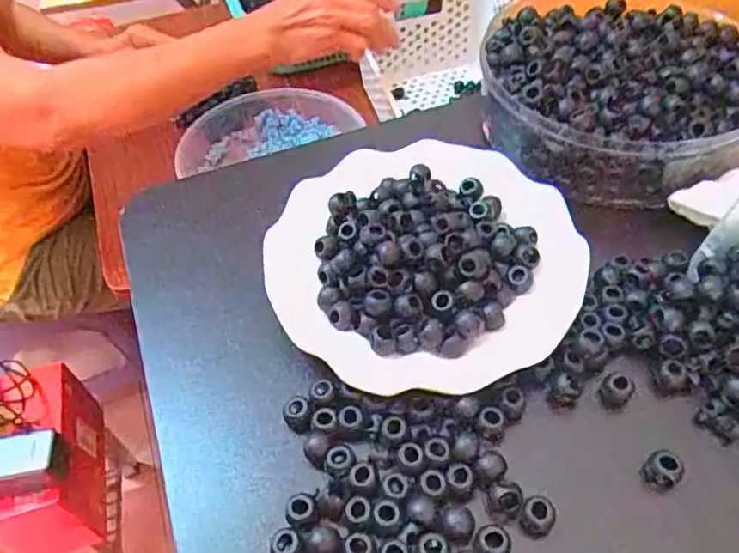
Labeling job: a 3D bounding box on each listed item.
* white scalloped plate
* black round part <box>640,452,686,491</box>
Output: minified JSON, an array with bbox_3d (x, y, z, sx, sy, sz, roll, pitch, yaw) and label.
[{"bbox_3d":[0.034,-0.015,0.361,0.179,0.032,0.176,-2,51,3],"label":"white scalloped plate"},{"bbox_3d":[0.139,0.092,0.289,0.016,0.017,0.013,36,62,28],"label":"black round part"}]

